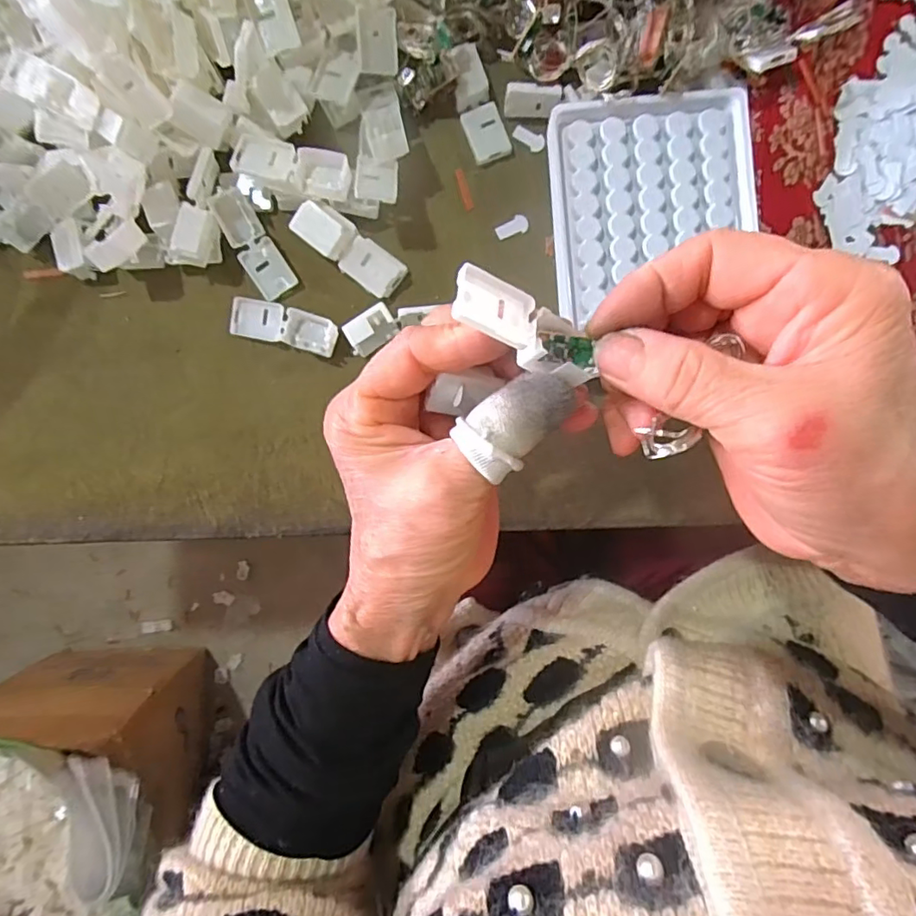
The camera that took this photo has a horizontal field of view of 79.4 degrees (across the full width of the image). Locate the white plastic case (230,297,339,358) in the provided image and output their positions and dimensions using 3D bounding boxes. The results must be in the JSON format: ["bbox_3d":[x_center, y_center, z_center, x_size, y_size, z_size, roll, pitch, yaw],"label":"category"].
[{"bbox_3d":[-0.090,-0.069,0.286,0.057,0.010,0.020,13,92,-3],"label":"white plastic case"}]

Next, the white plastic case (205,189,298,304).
[{"bbox_3d":[-0.106,-0.110,0.285,0.019,0.011,0.055,-32,93,-1],"label":"white plastic case"}]

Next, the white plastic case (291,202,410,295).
[{"bbox_3d":[-0.054,-0.105,0.277,0.057,0.009,0.021,31,96,-20],"label":"white plastic case"}]

